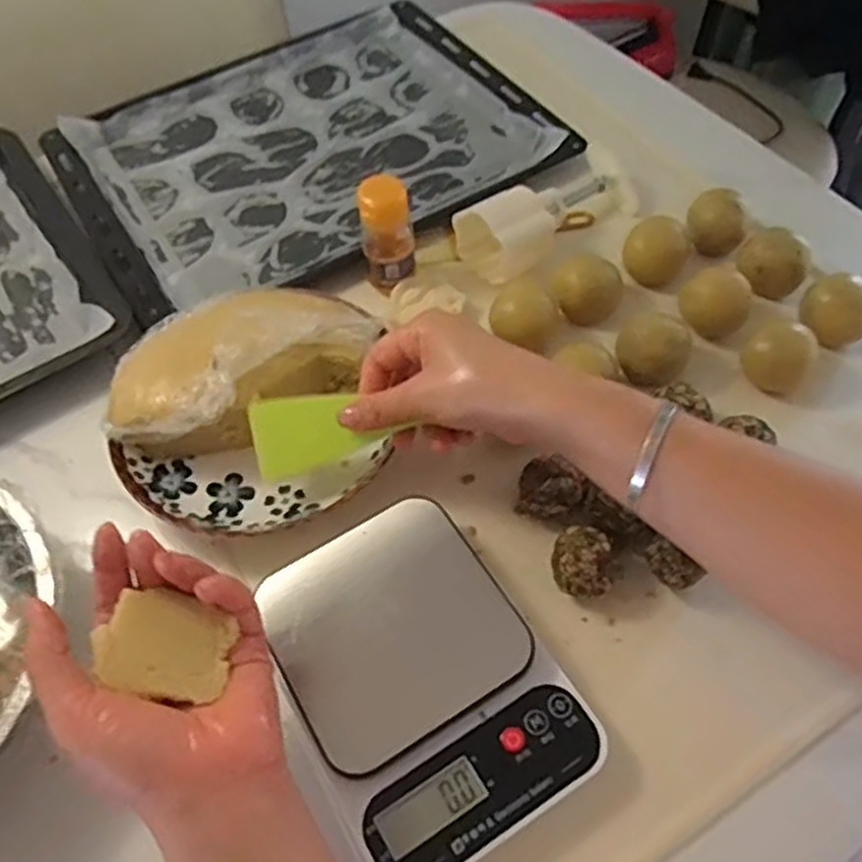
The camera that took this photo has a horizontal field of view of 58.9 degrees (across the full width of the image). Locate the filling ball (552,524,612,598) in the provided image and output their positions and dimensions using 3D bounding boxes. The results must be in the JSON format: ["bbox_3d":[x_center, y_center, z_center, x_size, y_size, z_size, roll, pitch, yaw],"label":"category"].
[{"bbox_3d":[0.086,0.079,0.443,0.032,0.036,0.040,6,57,7],"label":"filling ball"}]

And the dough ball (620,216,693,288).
[{"bbox_3d":[0.172,-0.138,0.582,0.047,0.038,0.044,-1,56,2],"label":"dough ball"}]

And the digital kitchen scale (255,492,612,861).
[{"bbox_3d":[-0.008,0.131,0.411,0.127,0.037,0.177,-28,59,-15],"label":"digital kitchen scale"}]

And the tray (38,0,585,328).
[{"bbox_3d":[-0.116,-0.265,0.691,0.396,0.023,0.292,-26,58,-14],"label":"tray"}]

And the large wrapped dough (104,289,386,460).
[{"bbox_3d":[-0.129,-0.047,0.512,0.176,0.078,0.100,-28,59,-15],"label":"large wrapped dough"}]

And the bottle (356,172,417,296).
[{"bbox_3d":[-0.031,-0.140,0.561,0.036,0.092,0.031,-7,56,-1],"label":"bottle"}]

